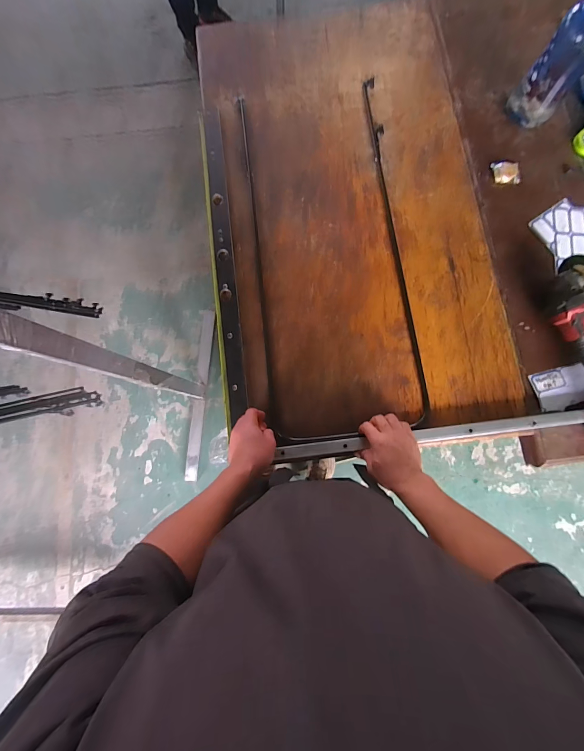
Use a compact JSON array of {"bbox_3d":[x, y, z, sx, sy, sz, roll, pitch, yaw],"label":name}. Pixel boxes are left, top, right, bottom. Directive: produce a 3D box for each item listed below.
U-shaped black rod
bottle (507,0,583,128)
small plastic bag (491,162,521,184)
[{"bbox_3d":[0.088,-0.315,0.758,0.353,0.022,0.911,-6,79,-2],"label":"U-shaped black rod"},{"bbox_3d":[0.598,-0.699,0.676,0.104,0.254,0.077,29,82,6],"label":"bottle"},{"bbox_3d":[0.521,-0.494,0.764,0.058,0.013,0.067,3,80,2],"label":"small plastic bag"}]

